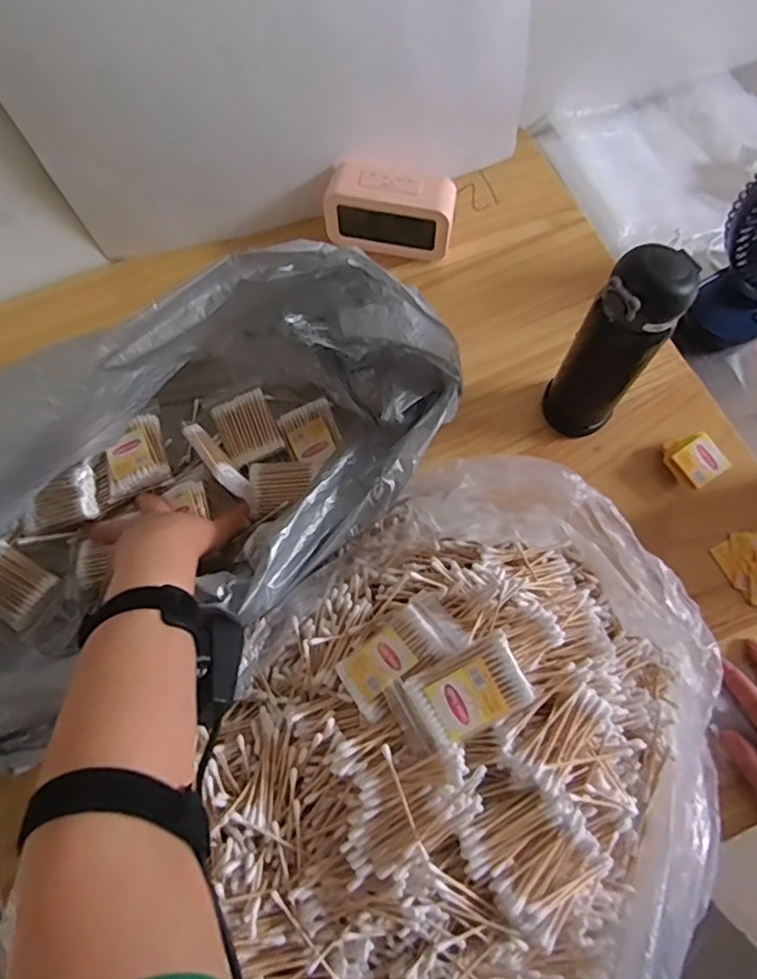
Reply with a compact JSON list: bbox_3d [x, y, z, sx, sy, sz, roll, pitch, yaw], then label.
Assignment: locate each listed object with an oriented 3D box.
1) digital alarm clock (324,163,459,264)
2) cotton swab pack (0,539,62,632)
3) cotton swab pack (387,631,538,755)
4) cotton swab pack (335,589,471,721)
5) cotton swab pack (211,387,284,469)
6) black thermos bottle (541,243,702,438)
[{"bbox_3d":[0.014,-0.312,0.670,0.142,0.082,0.061,8,70,5],"label":"digital alarm clock"},{"bbox_3d":[-0.339,0.086,0.552,0.069,0.024,0.054,32,74,13],"label":"cotton swab pack"},{"bbox_3d":[0.054,0.138,0.400,0.087,0.031,0.050,-24,71,-7],"label":"cotton swab pack"},{"bbox_3d":[0.016,0.114,0.427,0.091,0.012,0.055,-34,44,-15],"label":"cotton swab pack"},{"bbox_3d":[-0.131,-0.063,0.603,0.056,0.009,0.071,-27,71,-8],"label":"cotton swab pack"},{"bbox_3d":[0.202,-0.116,0.529,0.066,0.223,0.063,30,74,12],"label":"black thermos bottle"}]

